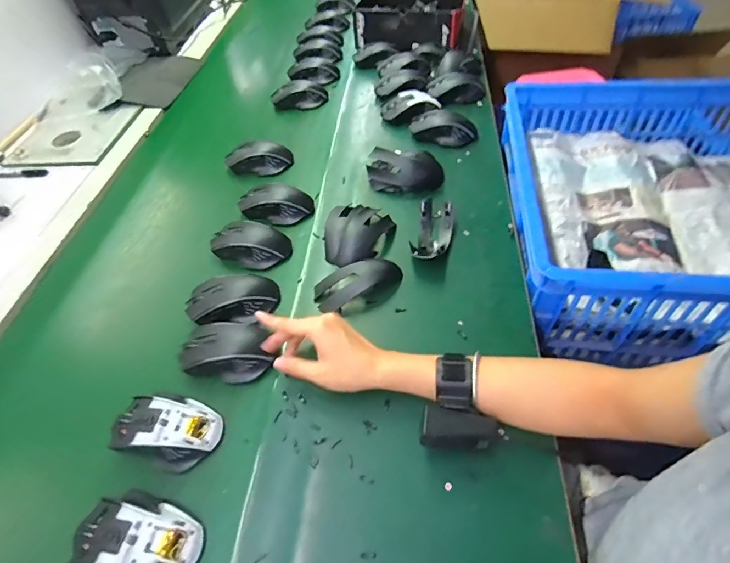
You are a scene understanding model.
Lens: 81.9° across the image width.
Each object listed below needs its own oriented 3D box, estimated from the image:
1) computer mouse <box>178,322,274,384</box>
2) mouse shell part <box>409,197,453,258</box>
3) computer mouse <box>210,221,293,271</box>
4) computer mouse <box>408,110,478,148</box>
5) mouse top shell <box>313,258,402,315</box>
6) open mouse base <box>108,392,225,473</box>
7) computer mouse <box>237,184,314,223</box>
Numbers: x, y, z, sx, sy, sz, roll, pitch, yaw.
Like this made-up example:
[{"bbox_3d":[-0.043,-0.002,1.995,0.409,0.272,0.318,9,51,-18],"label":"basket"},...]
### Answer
[{"bbox_3d":[-0.164,0.082,0.500,0.108,0.038,0.063,3,52,0],"label":"computer mouse"},{"bbox_3d":[0.097,-0.073,0.602,0.053,0.027,0.111,10,51,15],"label":"mouse shell part"},{"bbox_3d":[-0.168,-0.058,0.622,0.115,0.036,0.073,7,53,9],"label":"computer mouse"},{"bbox_3d":[0.145,-0.283,0.770,0.118,0.033,0.069,2,49,8],"label":"computer mouse"},{"bbox_3d":[-0.008,0.003,0.559,0.116,0.026,0.065,-15,49,-7],"label":"mouse top shell"},{"bbox_3d":[-0.213,0.155,0.449,0.109,0.031,0.068,15,53,9],"label":"open mouse base"},{"bbox_3d":[-0.143,-0.126,0.676,0.116,0.034,0.069,4,52,7],"label":"computer mouse"}]

